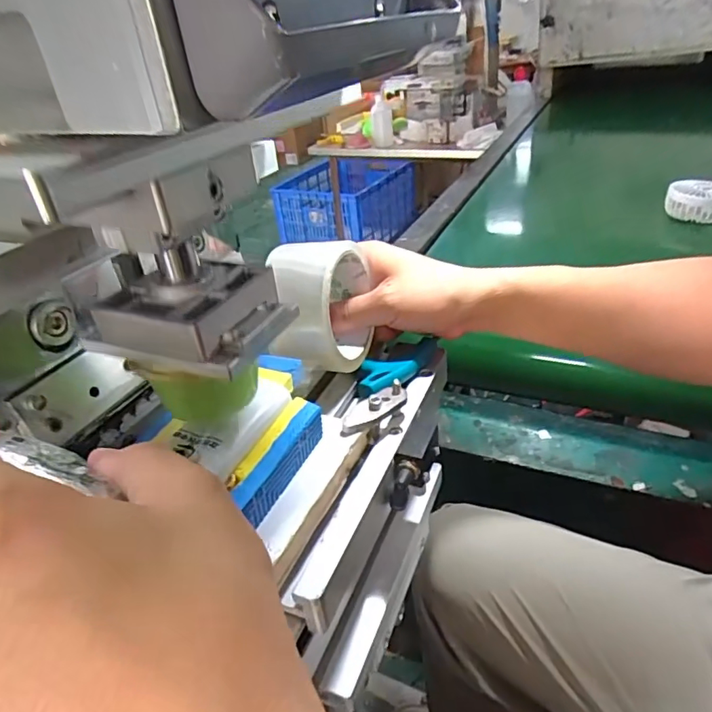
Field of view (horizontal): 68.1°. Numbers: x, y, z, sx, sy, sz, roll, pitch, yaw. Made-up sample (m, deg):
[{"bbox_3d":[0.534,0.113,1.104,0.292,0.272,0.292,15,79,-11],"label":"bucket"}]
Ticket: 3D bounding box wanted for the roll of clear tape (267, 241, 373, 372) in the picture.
[{"bbox_3d":[-0.025,-0.038,0.381,0.053,0.090,0.094,5,35,16],"label":"roll of clear tape"}]

